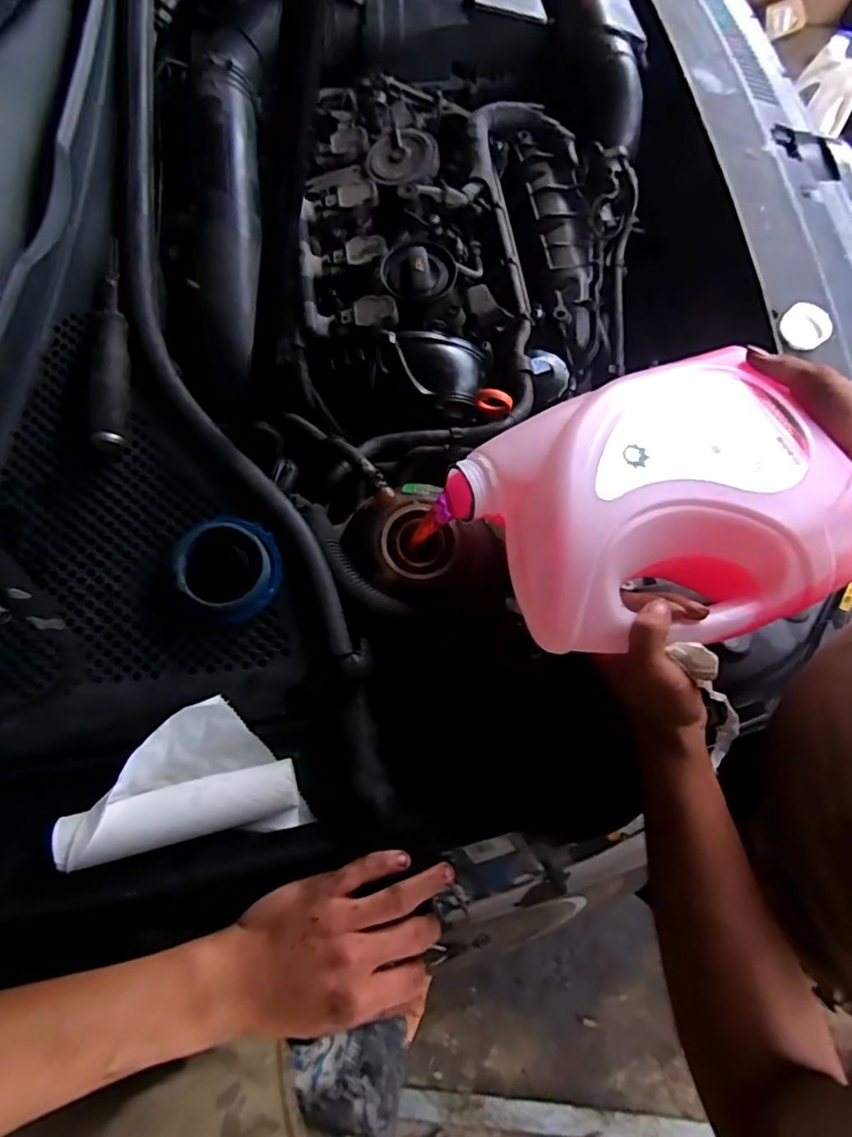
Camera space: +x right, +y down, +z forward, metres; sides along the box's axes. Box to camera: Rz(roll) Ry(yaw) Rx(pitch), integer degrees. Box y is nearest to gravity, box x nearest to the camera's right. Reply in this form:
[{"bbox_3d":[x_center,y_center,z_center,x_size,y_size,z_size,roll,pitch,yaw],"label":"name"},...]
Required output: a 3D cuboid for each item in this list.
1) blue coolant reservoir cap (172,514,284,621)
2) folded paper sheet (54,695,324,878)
[{"bbox_3d":[-0.144,-0.001,0.406,0.072,0.025,0.072,4,80,-22],"label":"blue coolant reservoir cap"},{"bbox_3d":[-0.175,0.152,0.401,0.154,0.053,0.094,-8,73,-3],"label":"folded paper sheet"}]

